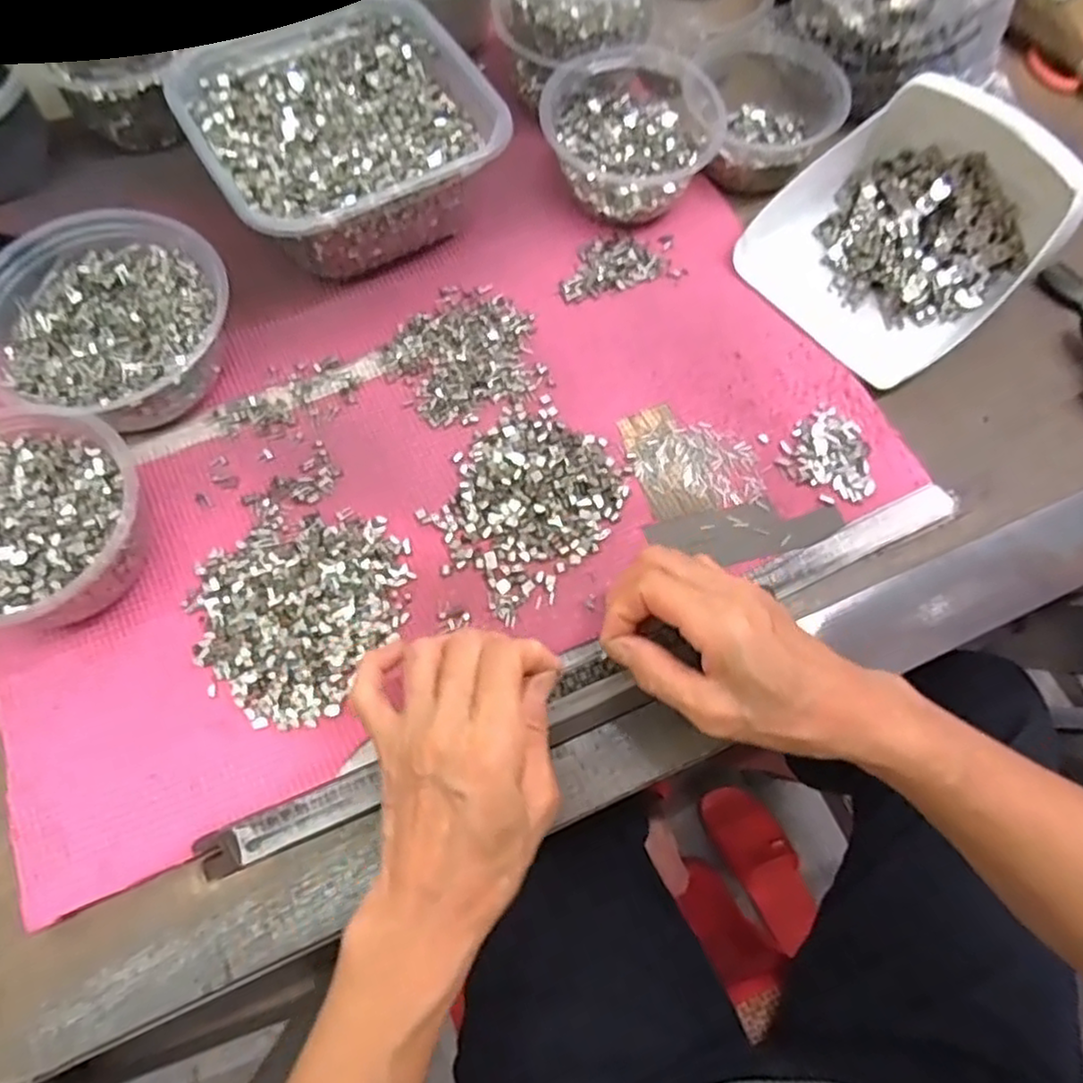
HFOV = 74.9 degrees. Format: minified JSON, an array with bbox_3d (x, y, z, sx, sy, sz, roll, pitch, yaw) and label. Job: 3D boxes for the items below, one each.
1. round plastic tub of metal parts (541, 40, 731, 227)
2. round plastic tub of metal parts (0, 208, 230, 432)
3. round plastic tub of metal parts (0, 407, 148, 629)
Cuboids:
[{"bbox_3d":[0.058,-0.276,0.484,0.114,0.061,0.107,1,69,-2],"label":"round plastic tub of metal parts"},{"bbox_3d":[-0.251,-0.124,0.415,0.136,0.053,0.129,1,69,-2],"label":"round plastic tub of metal parts"},{"bbox_3d":[-0.266,-0.009,0.366,0.119,0.058,0.108,21,70,5],"label":"round plastic tub of metal parts"}]

